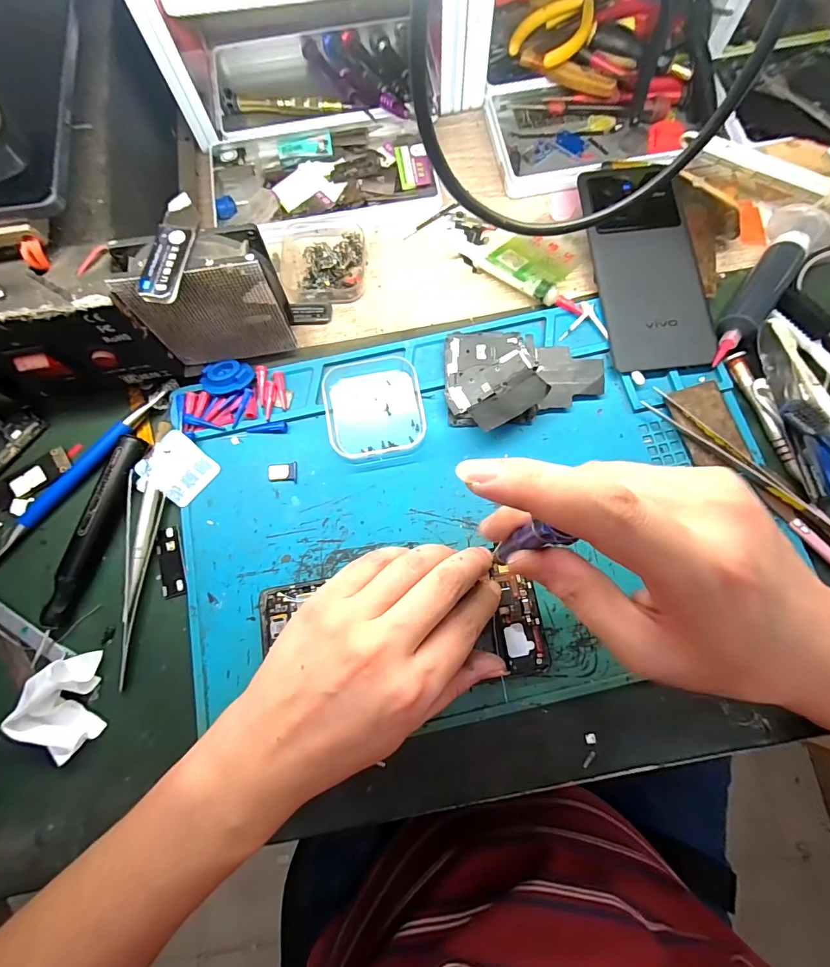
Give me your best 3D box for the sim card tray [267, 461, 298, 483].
[{"bbox_3d":[-0.088,-0.007,0.281,0.019,0.004,0.014,-6,76,0],"label":"sim card tray"}]

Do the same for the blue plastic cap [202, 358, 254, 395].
[{"bbox_3d":[-0.129,-0.073,0.290,0.036,0.008,0.026,9,77,4],"label":"blue plastic cap"}]

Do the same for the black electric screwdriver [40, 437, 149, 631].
[{"bbox_3d":[-0.199,0.028,0.267,0.019,0.014,0.121,16,78,5],"label":"black electric screwdriver"}]

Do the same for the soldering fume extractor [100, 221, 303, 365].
[{"bbox_3d":[-0.122,-0.109,0.263,0.079,0.084,0.031,-12,76,-1],"label":"soldering fume extractor"}]

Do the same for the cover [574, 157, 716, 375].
[{"bbox_3d":[0.164,-0.159,0.304,0.071,0.012,0.162,-7,76,0],"label":"cover"}]

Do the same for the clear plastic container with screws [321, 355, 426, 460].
[{"bbox_3d":[-0.027,-0.053,0.286,0.063,0.015,0.070,-9,76,0],"label":"clear plastic container with screws"}]

